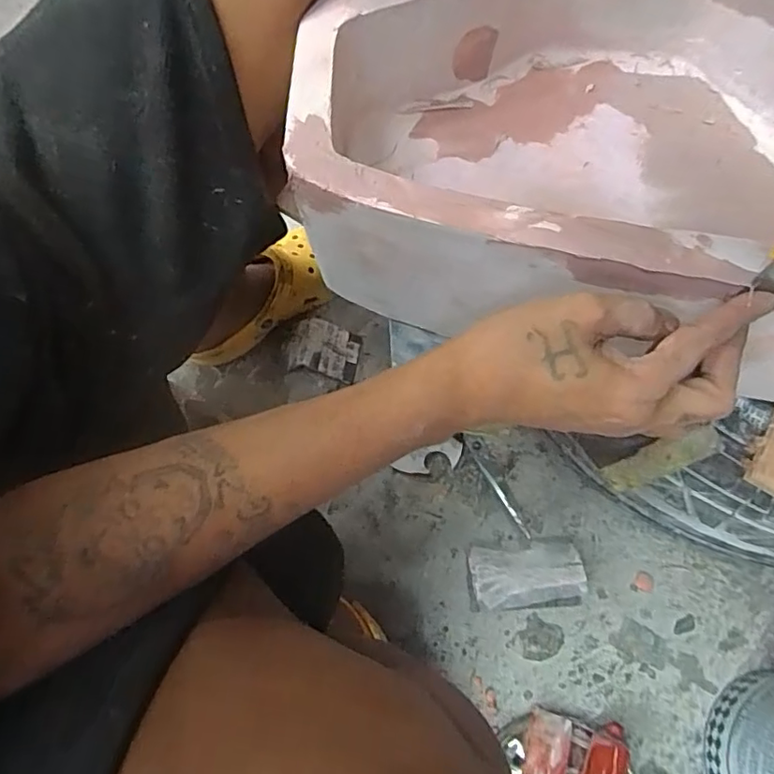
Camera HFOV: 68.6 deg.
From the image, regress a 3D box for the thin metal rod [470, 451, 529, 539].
[{"bbox_3d":[0.127,0.119,0.636,0.007,0.004,0.111,-29,71,-9],"label":"thin metal rod"}]

